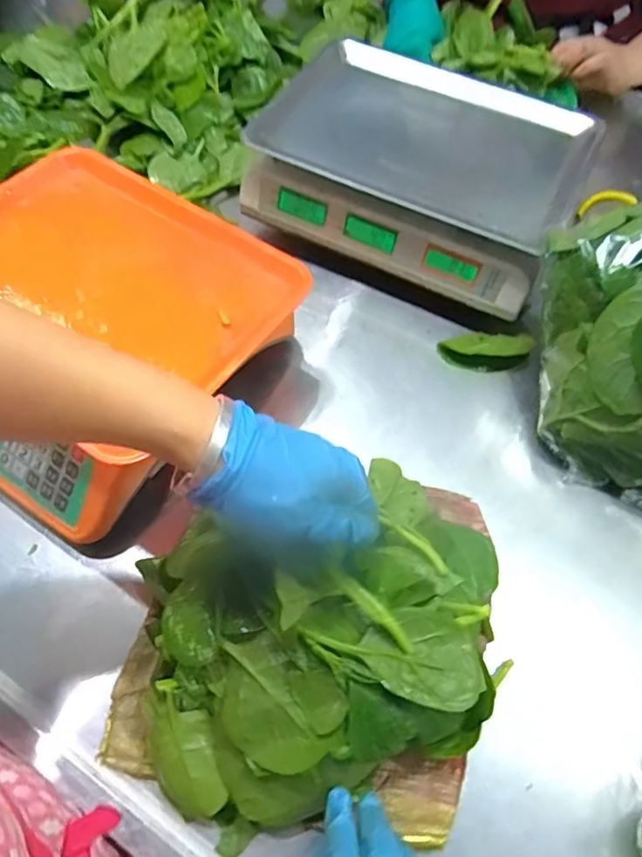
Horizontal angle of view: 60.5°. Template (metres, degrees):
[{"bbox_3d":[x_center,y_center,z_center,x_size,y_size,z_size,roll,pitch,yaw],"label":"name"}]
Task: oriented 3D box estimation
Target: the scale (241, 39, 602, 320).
[{"bbox_3d":[0.112,-0.298,0.645,0.327,0.113,0.267,24,63,10],"label":"scale"}]

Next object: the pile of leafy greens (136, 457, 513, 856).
[{"bbox_3d":[0.013,0.137,0.398,0.280,0.108,0.207,-18,64,-12],"label":"pile of leafy greens"}]

